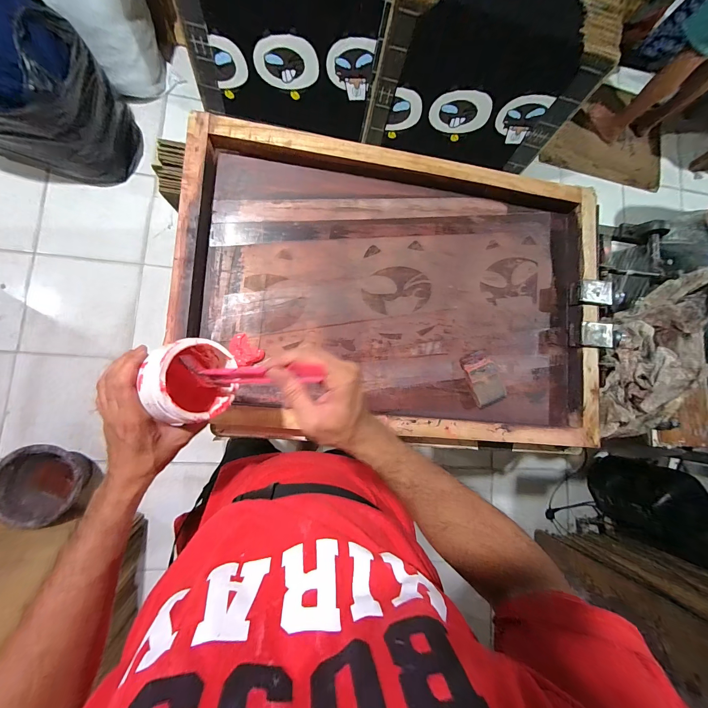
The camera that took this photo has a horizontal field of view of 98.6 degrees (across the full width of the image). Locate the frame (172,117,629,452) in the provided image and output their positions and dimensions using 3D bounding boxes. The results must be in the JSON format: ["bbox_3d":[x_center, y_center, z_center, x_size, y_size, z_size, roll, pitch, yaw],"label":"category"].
[{"bbox_3d":[0.100,-0.115,0.629,0.865,0.060,0.587,5,87,-9],"label":"frame"}]

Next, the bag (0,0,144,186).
[{"bbox_3d":[-1.103,-0.898,1.037,0.440,0.454,0.373,10,82,-8],"label":"bag"}]

